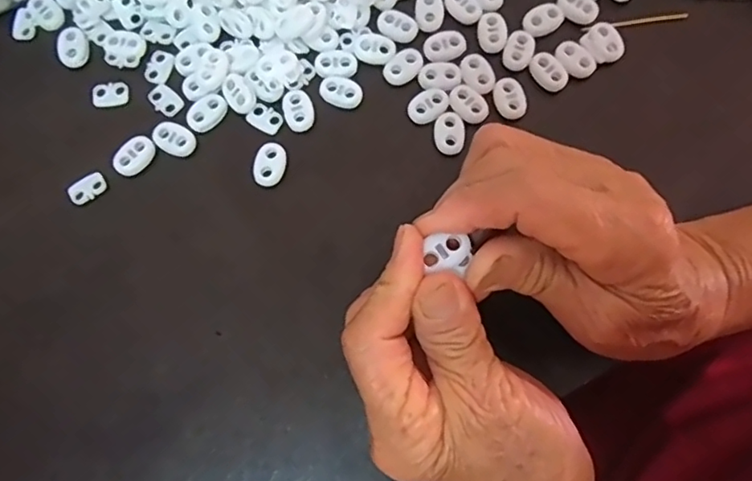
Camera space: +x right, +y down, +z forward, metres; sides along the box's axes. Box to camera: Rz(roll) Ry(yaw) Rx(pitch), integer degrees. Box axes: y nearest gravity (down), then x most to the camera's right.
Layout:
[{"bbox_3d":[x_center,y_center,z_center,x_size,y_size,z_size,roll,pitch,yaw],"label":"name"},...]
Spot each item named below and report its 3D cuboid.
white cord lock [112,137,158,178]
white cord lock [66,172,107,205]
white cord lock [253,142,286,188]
[{"bbox_3d":[-0.124,-0.043,0.295,0.016,0.005,0.022,43,82,8],"label":"white cord lock"},{"bbox_3d":[-0.147,-0.027,0.292,0.018,0.004,0.012,-38,81,-7],"label":"white cord lock"},{"bbox_3d":[-0.054,-0.039,0.294,0.016,0.005,0.023,11,79,2],"label":"white cord lock"}]

